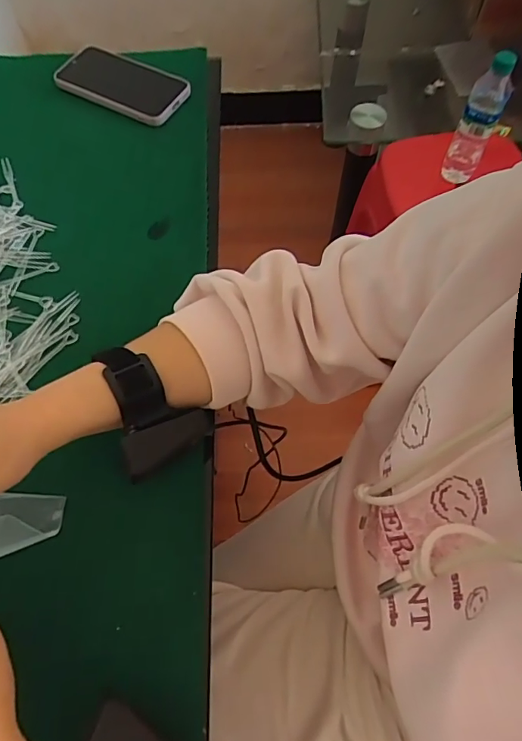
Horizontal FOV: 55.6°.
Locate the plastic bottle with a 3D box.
[{"bbox_3d":[0.374,-0.426,0.858,0.060,0.234,0.057,22,66,11],"label":"plastic bottle"}]

